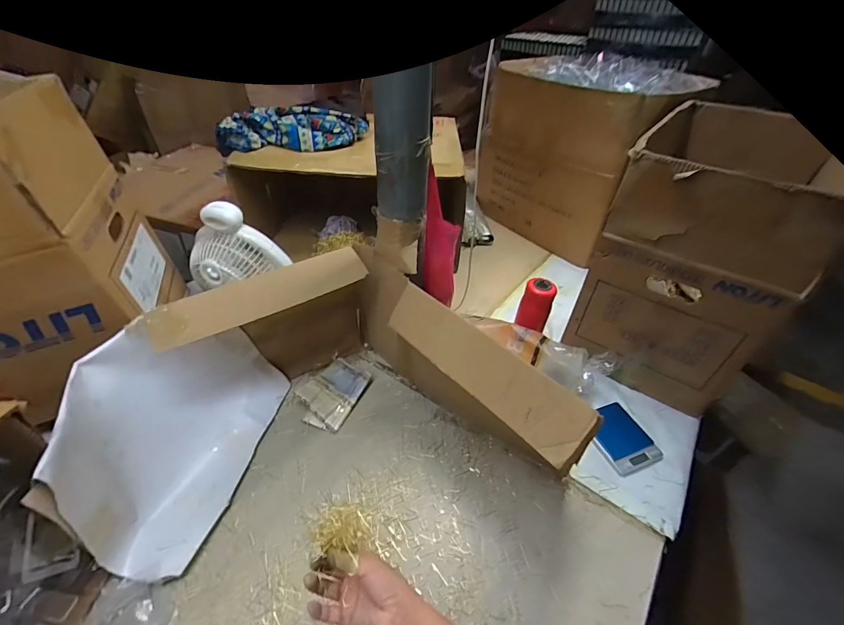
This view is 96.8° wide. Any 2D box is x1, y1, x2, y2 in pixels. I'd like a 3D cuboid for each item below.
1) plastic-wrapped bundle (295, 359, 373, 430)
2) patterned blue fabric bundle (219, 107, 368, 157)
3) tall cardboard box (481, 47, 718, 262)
[{"bbox_3d":[-0.184,0.162,0.775,0.108,0.030,0.152,19,44,17],"label":"plastic-wrapped bundle"},{"bbox_3d":[-0.358,-0.513,1.046,0.392,0.083,0.126,-10,43,-15],"label":"patterned blue fabric bundle"},{"bbox_3d":[0.483,-0.525,1.260,0.272,0.512,0.528,-22,47,-26],"label":"tall cardboard box"}]

